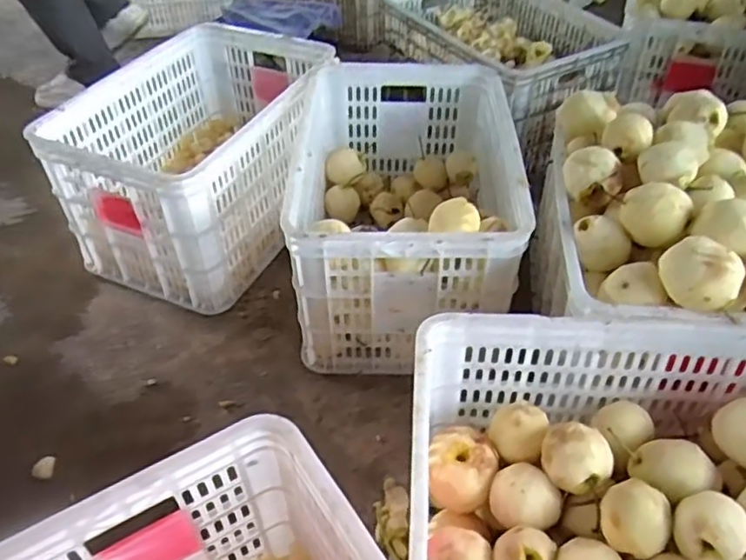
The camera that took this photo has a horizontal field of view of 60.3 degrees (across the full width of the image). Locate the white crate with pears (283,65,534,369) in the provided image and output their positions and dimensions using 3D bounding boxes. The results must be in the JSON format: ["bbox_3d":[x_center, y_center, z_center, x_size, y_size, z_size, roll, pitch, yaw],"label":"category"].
[{"bbox_3d":[0.056,-0.137,1.153,0.346,0.286,0.517,1,44,1],"label":"white crate with pears"}]

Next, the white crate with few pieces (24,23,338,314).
[{"bbox_3d":[-0.334,-0.247,1.284,0.374,0.294,0.531,17,46,16],"label":"white crate with few pieces"}]

